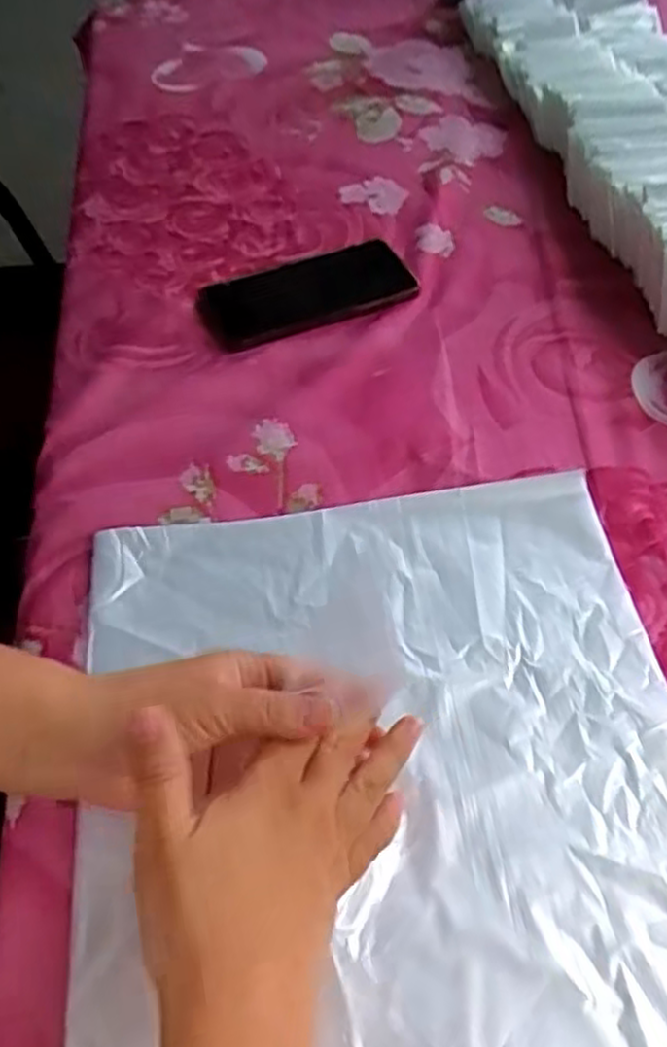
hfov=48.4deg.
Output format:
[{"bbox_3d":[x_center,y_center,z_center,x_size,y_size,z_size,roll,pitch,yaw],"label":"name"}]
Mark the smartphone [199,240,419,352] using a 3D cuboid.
[{"bbox_3d":[-0.021,-0.187,0.603,0.162,0.015,0.078,-21,56,-13],"label":"smartphone"}]

